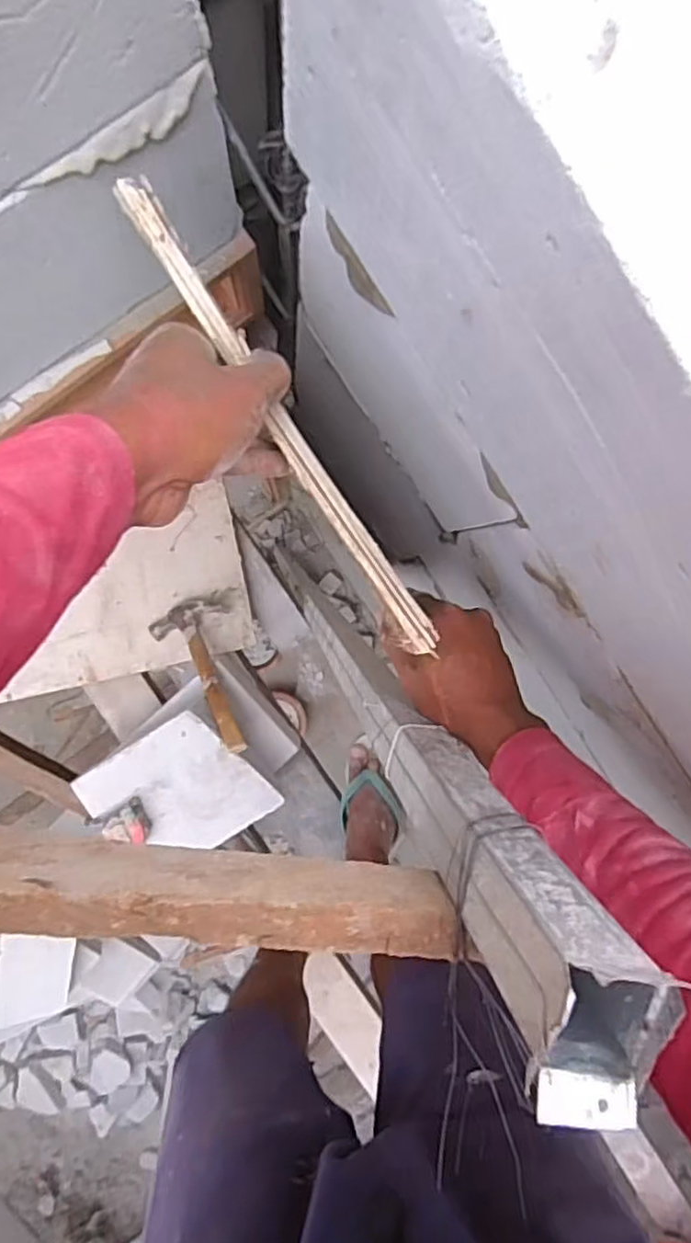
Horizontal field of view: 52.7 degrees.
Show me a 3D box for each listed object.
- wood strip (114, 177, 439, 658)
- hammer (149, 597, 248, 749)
[{"bbox_3d":[-0.037,-0.114,0.397,0.018,0.010,0.303,-33,95,0],"label":"wood strip"},{"bbox_3d":[-0.220,0.083,1.096,0.110,0.038,0.279,-28,65,-1],"label":"hammer"}]

